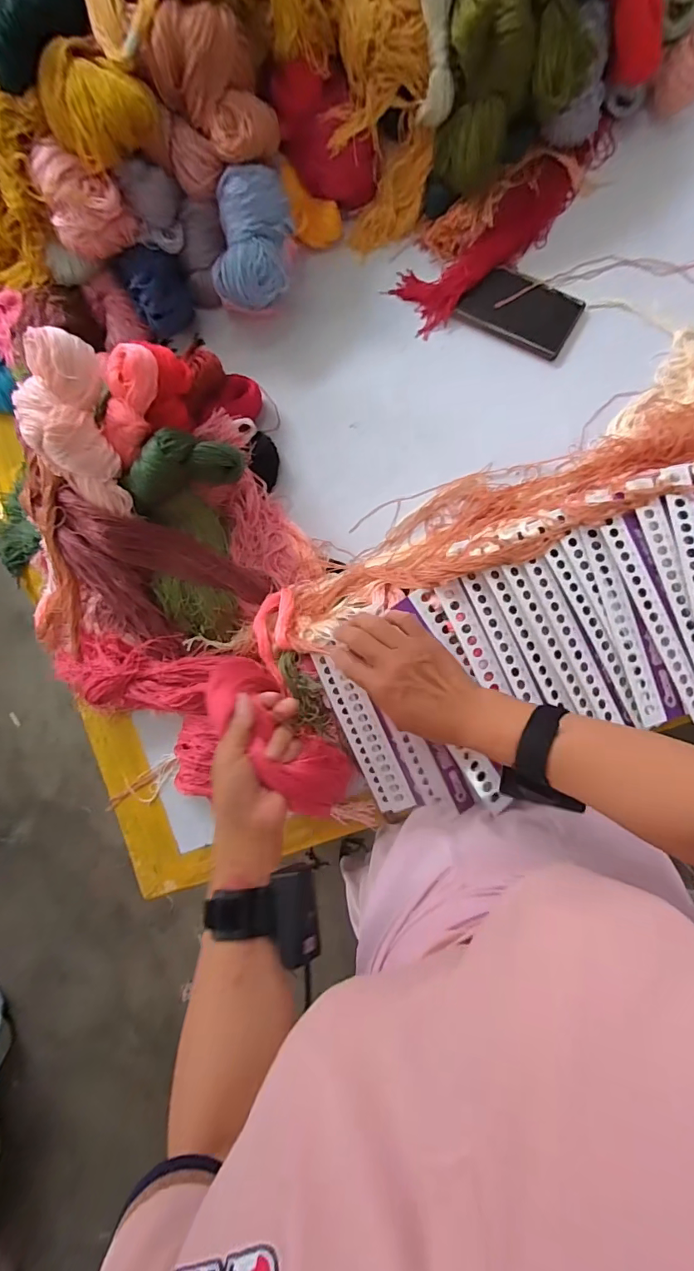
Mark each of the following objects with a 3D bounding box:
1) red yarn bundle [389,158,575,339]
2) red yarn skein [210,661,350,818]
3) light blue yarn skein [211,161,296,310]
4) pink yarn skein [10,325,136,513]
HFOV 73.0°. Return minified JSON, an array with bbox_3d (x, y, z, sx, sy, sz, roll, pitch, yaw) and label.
[{"bbox_3d":[0.178,-0.491,0.588,0.237,0.035,0.084,-31,85,8],"label":"red yarn bundle"},{"bbox_3d":[-0.069,0.109,0.484,0.055,0.109,0.198,-39,94,7],"label":"red yarn skein"},{"bbox_3d":[-0.114,-0.473,0.567,0.079,0.085,0.128,11,92,9],"label":"light blue yarn skein"},{"bbox_3d":[-0.293,-0.214,0.492,0.074,0.067,0.187,-6,111,10],"label":"pink yarn skein"}]

